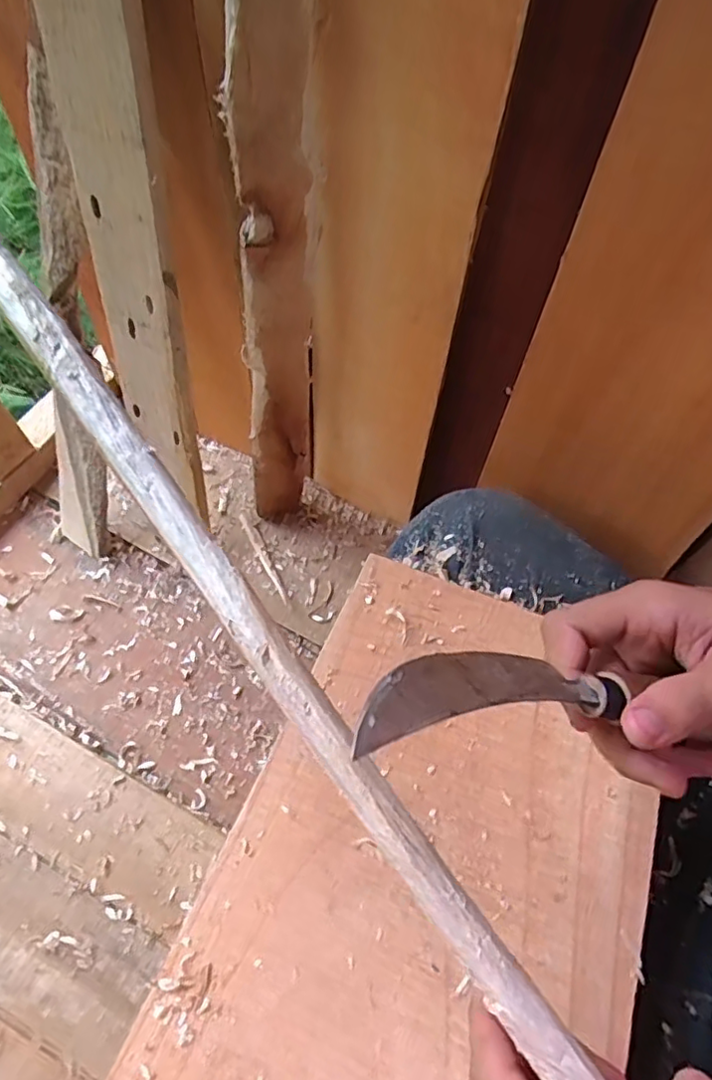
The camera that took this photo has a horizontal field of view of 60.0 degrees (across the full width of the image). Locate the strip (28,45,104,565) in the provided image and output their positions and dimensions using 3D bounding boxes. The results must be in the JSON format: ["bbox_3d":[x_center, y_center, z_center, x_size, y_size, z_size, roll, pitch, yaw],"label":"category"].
[{"bbox_3d":[-0.237,-0.141,0.511,0.041,0.415,0.018,25,40,12],"label":"strip"}]

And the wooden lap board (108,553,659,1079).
[{"bbox_3d":[0.038,0.167,0.310,0.200,0.008,0.321,20,57,12],"label":"wooden lap board"}]

